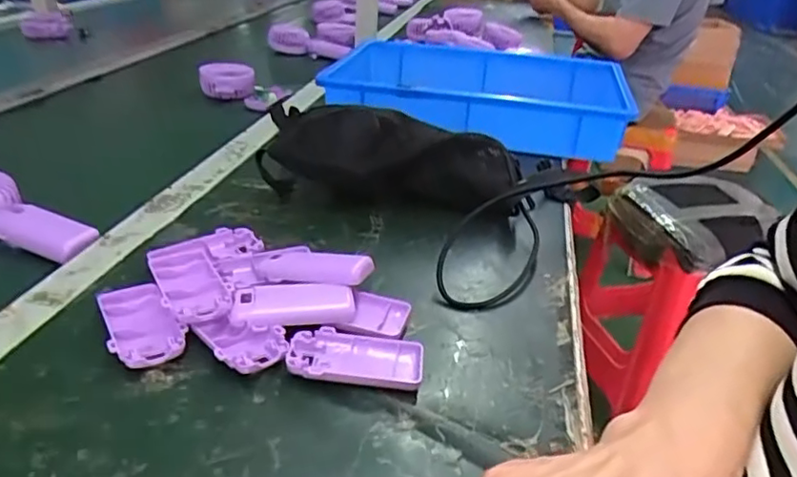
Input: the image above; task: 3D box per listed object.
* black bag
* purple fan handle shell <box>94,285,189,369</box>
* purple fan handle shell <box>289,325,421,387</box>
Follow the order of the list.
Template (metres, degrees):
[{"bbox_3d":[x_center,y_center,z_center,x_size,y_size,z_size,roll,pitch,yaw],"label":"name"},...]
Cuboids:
[{"bbox_3d":[-0.016,-0.090,0.678,0.263,0.091,0.107,0,29,-10],"label":"black bag"},{"bbox_3d":[-0.191,0.062,0.459,0.048,0.015,0.097,-12,33,-28],"label":"purple fan handle shell"},{"bbox_3d":[-0.030,0.086,0.437,0.094,0.013,0.048,5,29,0],"label":"purple fan handle shell"}]

